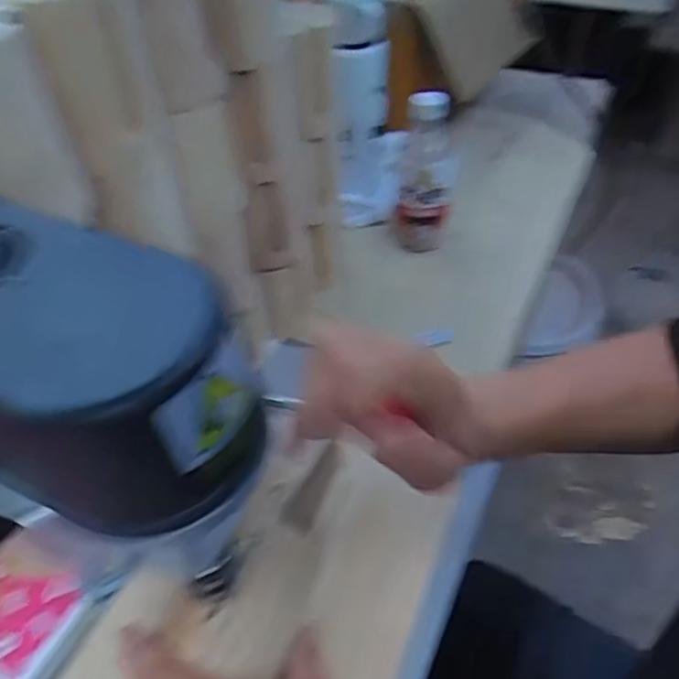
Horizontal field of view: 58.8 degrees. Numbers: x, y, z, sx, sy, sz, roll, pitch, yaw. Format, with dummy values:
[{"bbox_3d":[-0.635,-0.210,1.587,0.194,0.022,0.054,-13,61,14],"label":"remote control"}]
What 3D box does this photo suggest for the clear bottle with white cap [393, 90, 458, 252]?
[{"bbox_3d":[0.097,-0.186,0.703,0.068,0.183,0.051,10,48,10],"label":"clear bottle with white cap"}]

